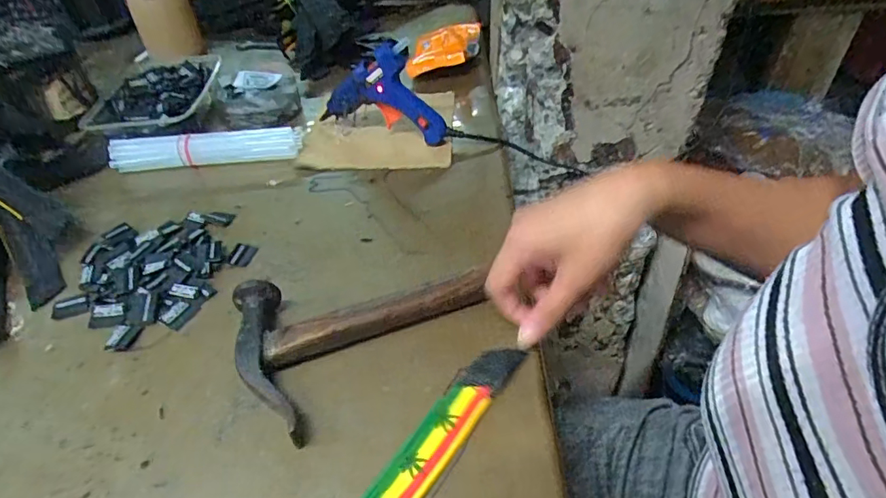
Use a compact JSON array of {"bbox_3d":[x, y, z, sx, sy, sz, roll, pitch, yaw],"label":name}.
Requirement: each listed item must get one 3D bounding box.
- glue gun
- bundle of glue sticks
[{"bbox_3d":[-0.064,-0.157,0.516,0.136,0.097,0.027,8,44,12],"label":"glue gun"},{"bbox_3d":[-0.240,-0.101,0.519,0.183,0.033,0.028,-6,42,-3],"label":"bundle of glue sticks"}]

